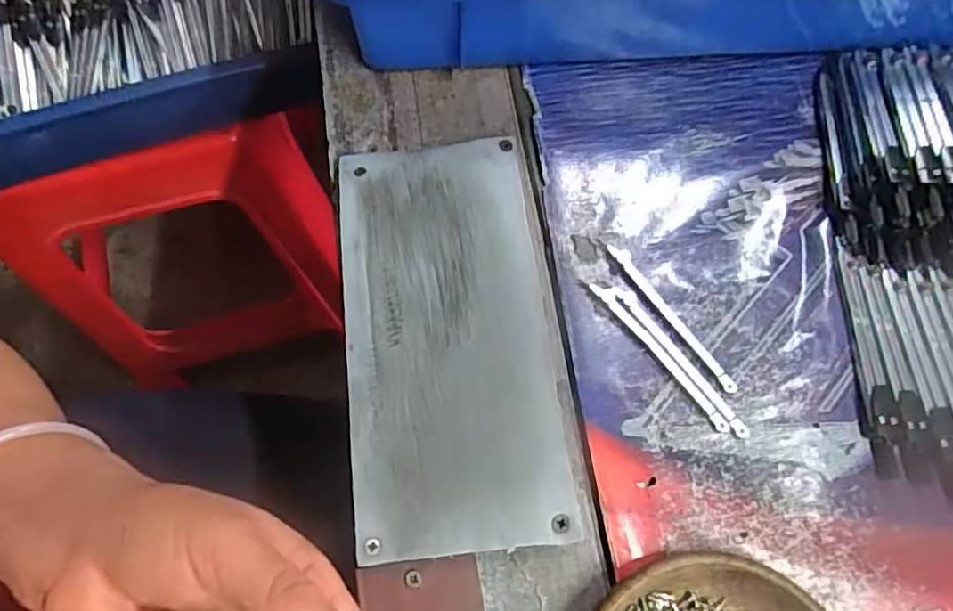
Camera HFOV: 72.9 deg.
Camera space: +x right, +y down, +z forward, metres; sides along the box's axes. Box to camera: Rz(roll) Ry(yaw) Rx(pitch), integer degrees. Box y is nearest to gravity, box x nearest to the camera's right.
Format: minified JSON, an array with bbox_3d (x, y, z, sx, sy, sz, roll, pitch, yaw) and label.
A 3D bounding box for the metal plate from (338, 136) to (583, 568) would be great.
[{"bbox_3d":[-0.014,0.011,0.303,0.093,0.006,0.195,-6,69,-3],"label":"metal plate"}]

